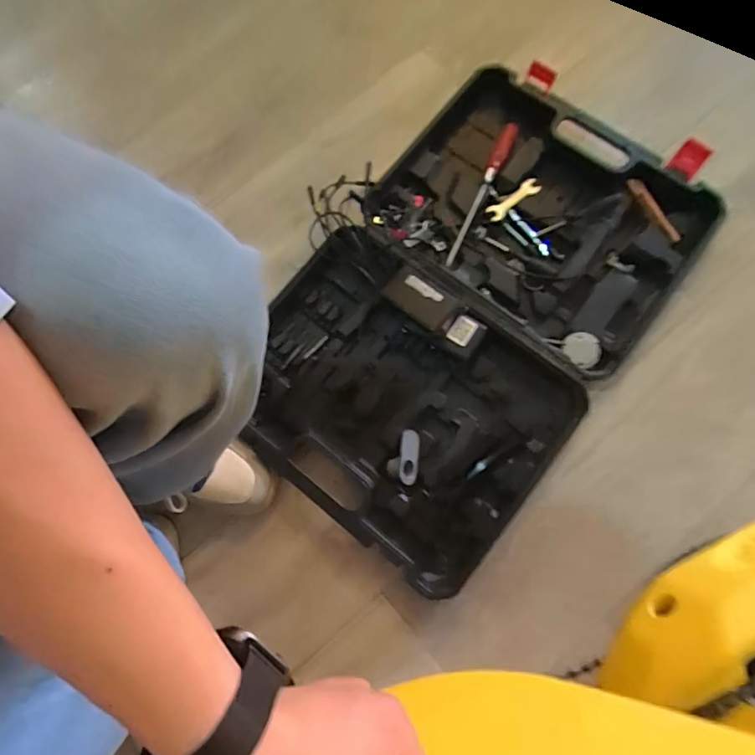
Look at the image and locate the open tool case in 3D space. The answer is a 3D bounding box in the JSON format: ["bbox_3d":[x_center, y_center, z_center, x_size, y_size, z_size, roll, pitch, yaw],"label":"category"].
[{"bbox_3d":[0.123,-0.104,0.641,0.406,0.052,0.648,37,82,8],"label":"open tool case"}]

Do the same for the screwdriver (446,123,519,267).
[{"bbox_3d":[0.148,-0.263,0.677,0.023,0.025,0.232,24,80,6],"label":"screwdriver"}]

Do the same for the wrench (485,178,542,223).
[{"bbox_3d":[0.198,-0.260,0.690,0.093,0.006,0.025,-40,80,-6],"label":"wrench"}]

